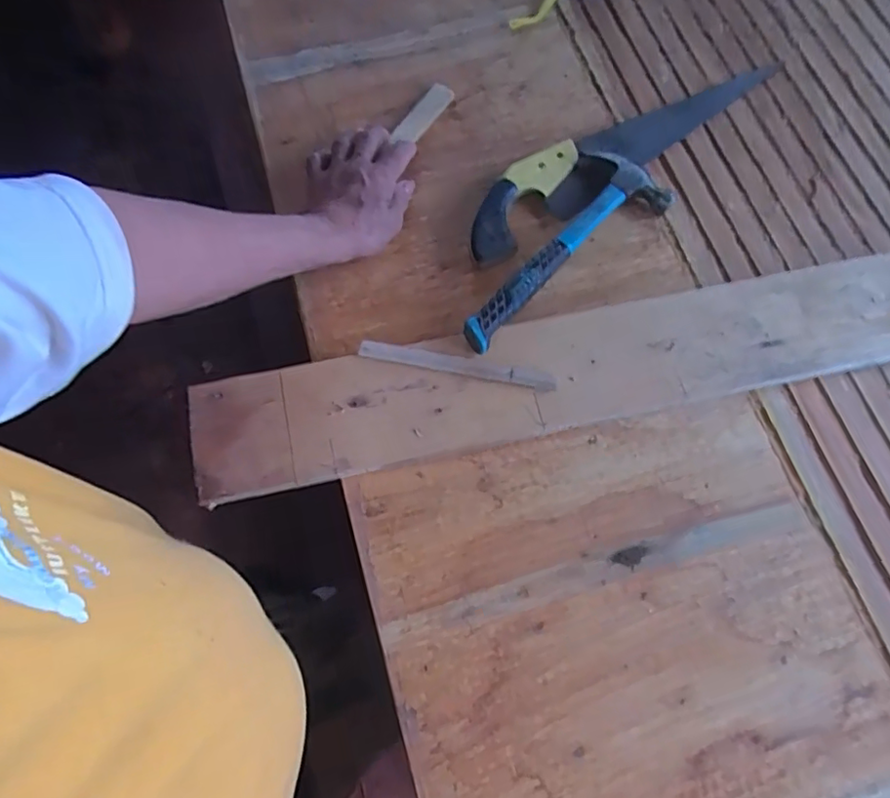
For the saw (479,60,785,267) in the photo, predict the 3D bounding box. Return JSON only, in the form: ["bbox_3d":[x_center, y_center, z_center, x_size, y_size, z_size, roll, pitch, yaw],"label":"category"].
[{"bbox_3d":[0.194,-0.276,0.625,0.424,0.022,0.075,-35,75,-14],"label":"saw"}]

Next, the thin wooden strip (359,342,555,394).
[{"bbox_3d":[0.011,-0.031,0.519,0.176,0.004,0.020,12,75,1],"label":"thin wooden strip"}]

